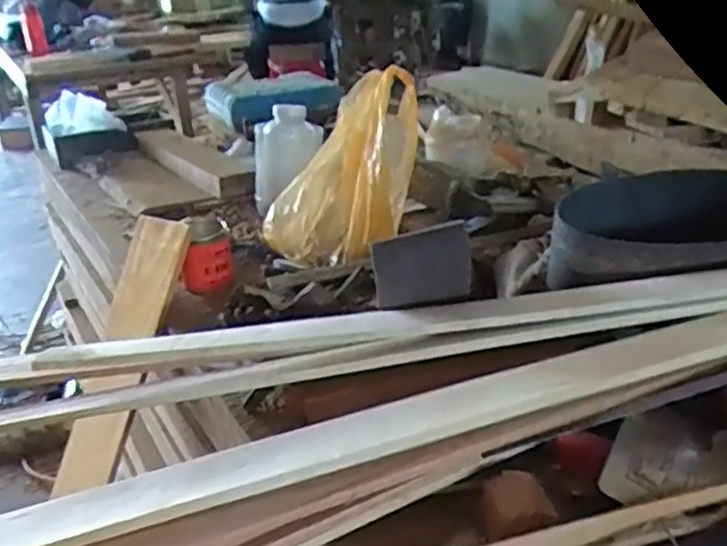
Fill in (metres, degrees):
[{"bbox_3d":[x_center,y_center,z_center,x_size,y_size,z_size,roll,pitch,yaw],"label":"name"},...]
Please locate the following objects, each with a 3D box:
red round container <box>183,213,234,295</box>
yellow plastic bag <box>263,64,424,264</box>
[{"bbox_3d":[-0.222,-0.021,0.971,0.069,0.092,0.083,-7,26,-10],"label":"red round container"},{"bbox_3d":[-0.023,-0.160,1.027,0.185,0.224,0.228,14,30,30],"label":"yellow plastic bag"}]

